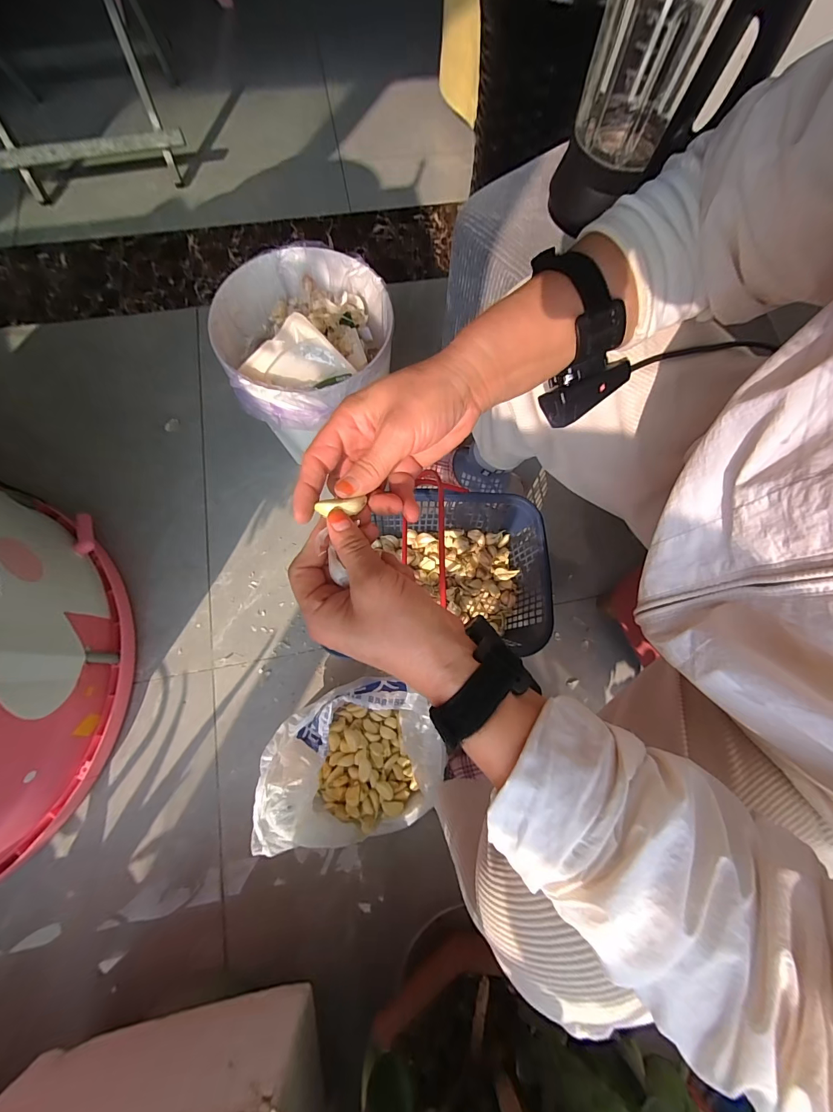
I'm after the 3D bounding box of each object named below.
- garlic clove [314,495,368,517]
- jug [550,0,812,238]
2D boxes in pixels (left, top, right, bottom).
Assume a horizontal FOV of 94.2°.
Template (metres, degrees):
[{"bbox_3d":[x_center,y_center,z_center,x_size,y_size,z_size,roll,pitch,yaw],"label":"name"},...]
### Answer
[{"bbox_3d":[-0.049,-0.033,0.255,0.033,0.010,0.012,-7,76,-14],"label":"garlic clove"},{"bbox_3d":[0.290,-0.564,0.424,0.179,0.331,0.139,23,74,6],"label":"jug"}]

